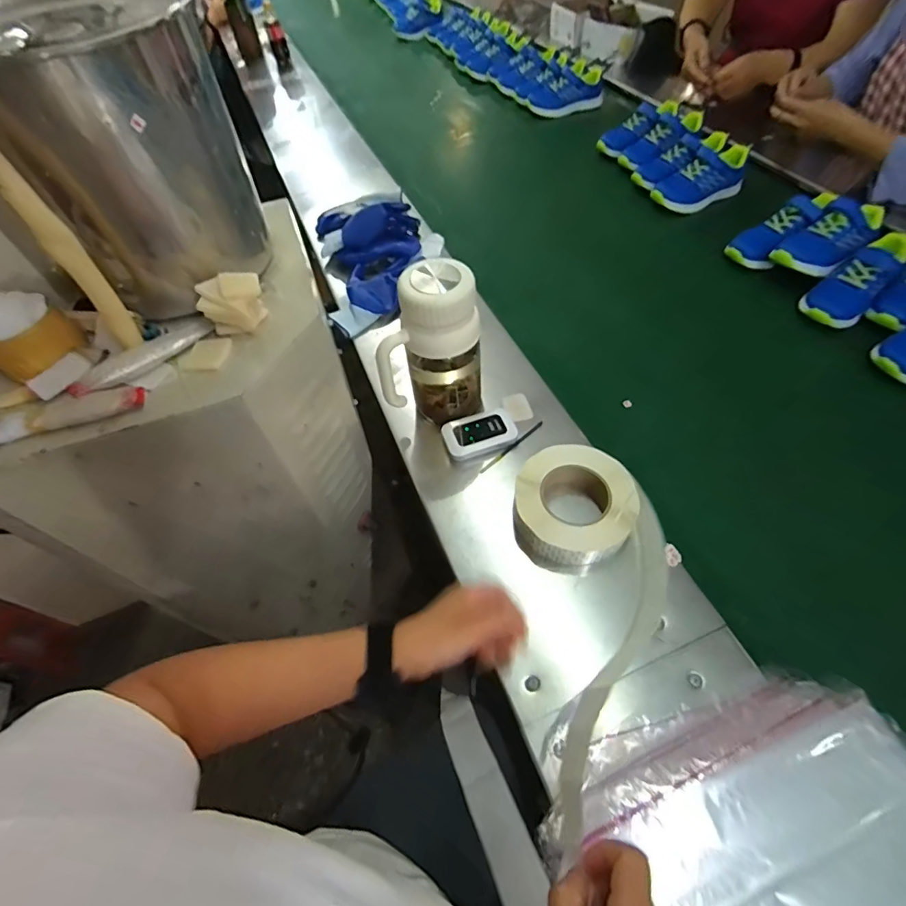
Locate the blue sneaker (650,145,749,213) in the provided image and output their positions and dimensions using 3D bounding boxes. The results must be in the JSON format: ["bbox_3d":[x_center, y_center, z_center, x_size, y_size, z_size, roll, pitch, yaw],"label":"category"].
[{"bbox_3d":[0.535,-0.579,0.978,0.205,0.074,0.096,-25,57,-12],"label":"blue sneaker"}]

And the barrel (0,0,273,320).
[{"bbox_3d":[-0.362,-0.317,0.508,0.183,0.249,0.211,-39,61,-20],"label":"barrel"}]

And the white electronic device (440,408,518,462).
[{"bbox_3d":[0.037,-0.026,0.628,0.096,0.018,0.061,-21,56,-9],"label":"white electronic device"}]

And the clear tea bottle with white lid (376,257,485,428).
[{"bbox_3d":[-0.027,-0.129,0.587,0.123,0.202,0.075,0,55,6],"label":"clear tea bottle with white lid"}]

